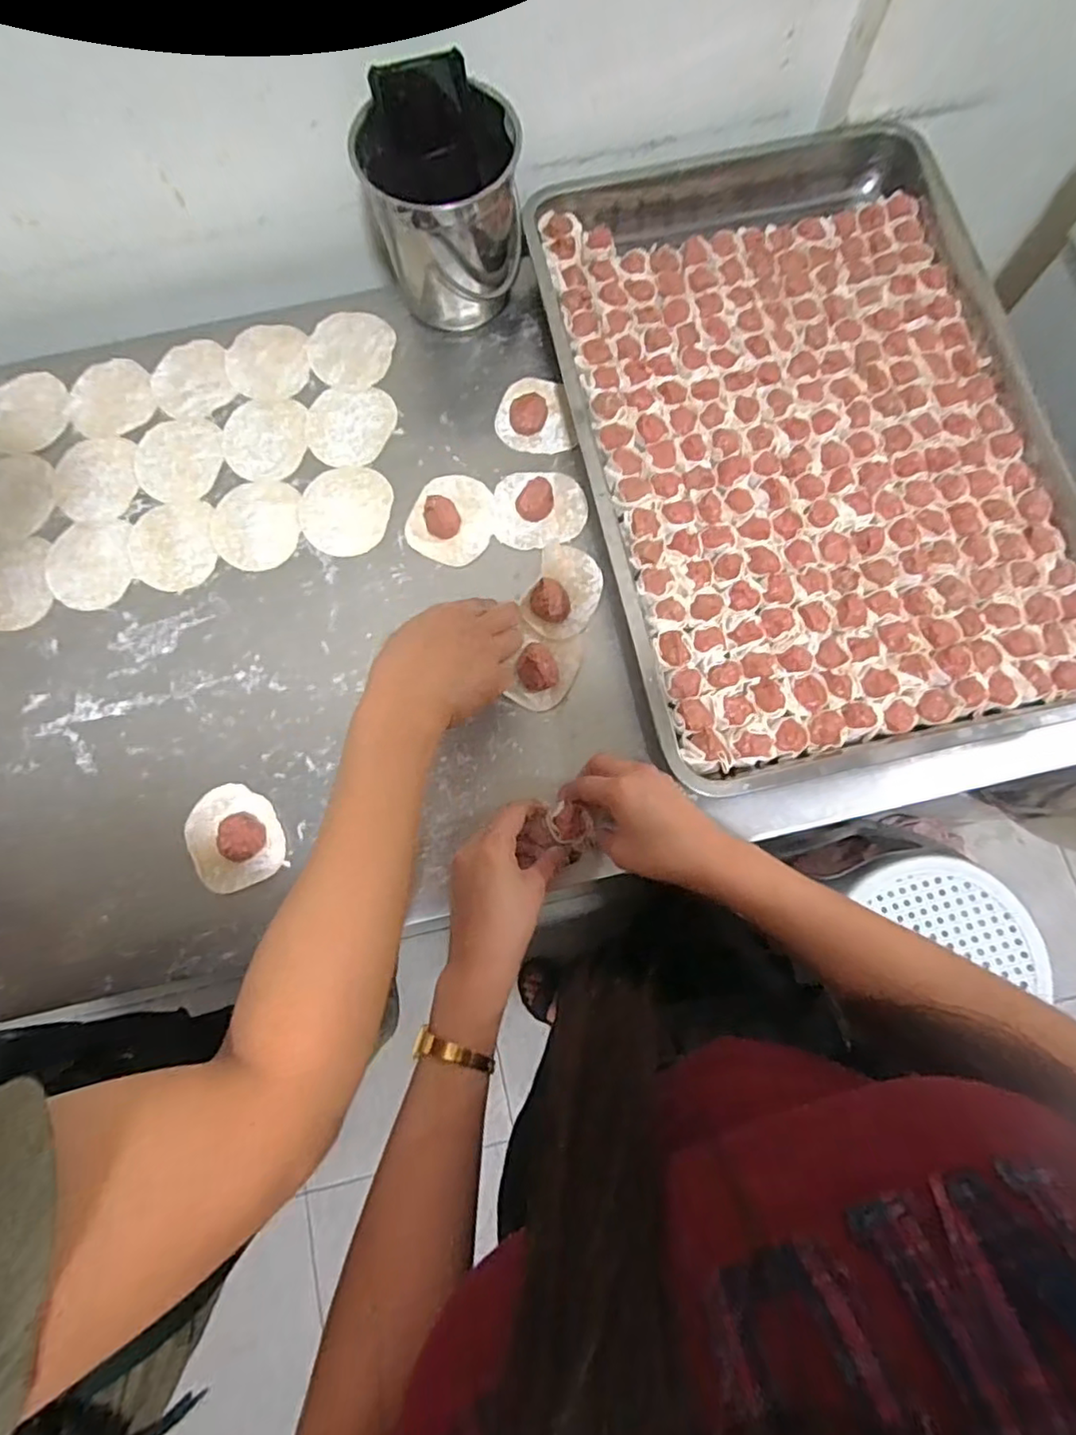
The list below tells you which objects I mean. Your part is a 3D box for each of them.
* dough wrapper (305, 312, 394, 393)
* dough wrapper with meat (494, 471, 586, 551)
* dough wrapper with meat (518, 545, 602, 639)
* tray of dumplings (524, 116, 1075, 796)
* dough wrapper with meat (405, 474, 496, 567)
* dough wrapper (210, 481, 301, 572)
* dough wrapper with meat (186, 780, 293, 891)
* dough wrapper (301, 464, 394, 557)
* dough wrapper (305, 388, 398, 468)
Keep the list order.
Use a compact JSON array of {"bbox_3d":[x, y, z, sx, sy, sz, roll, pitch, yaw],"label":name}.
[{"bbox_3d":[-0.183,-0.358,0.608,0.080,0.004,0.082,0,78,-1],"label":"dough wrapper"},{"bbox_3d":[0.002,-0.190,0.559,0.081,0.020,0.073,0,78,-1],"label":"dough wrapper with meat"},{"bbox_3d":[0.024,-0.111,0.539,0.060,0.022,0.083,21,79,3],"label":"dough wrapper with meat"},{"bbox_3d":[0.227,-0.269,0.561,0.390,0.061,0.625,-11,79,-4],"label":"tray of dumplings"},{"bbox_3d":[-0.076,-0.181,0.555,0.073,0.022,0.084,21,79,3],"label":"dough wrapper with meat"},{"bbox_3d":[-0.256,-0.174,0.566,0.078,0.004,0.086,-6,79,-3],"label":"dough wrapper"},{"bbox_3d":[-0.245,0.094,0.498,0.069,0.020,0.083,-20,80,-5],"label":"dough wrapper with meat"},{"bbox_3d":[-0.175,-0.189,0.567,0.080,0.004,0.086,0,78,-1],"label":"dough wrapper"},{"bbox_3d":[-0.176,-0.273,0.589,0.082,0.004,0.081,0,77,1],"label":"dough wrapper"}]

